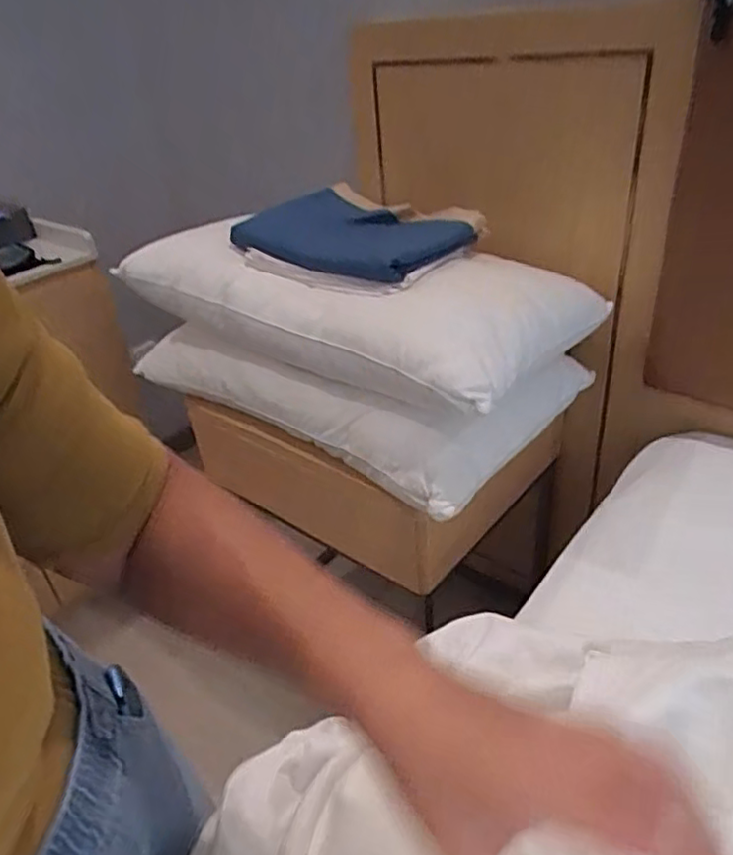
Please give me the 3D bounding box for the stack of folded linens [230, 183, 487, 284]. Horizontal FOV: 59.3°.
[{"bbox_3d":[-0.019,-0.293,1.007,0.342,0.080,0.222,17,40,31],"label":"stack of folded linens"}]

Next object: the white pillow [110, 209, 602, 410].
[{"bbox_3d":[-0.013,-0.230,1.010,0.651,0.150,0.370,19,41,33],"label":"white pillow"}]

